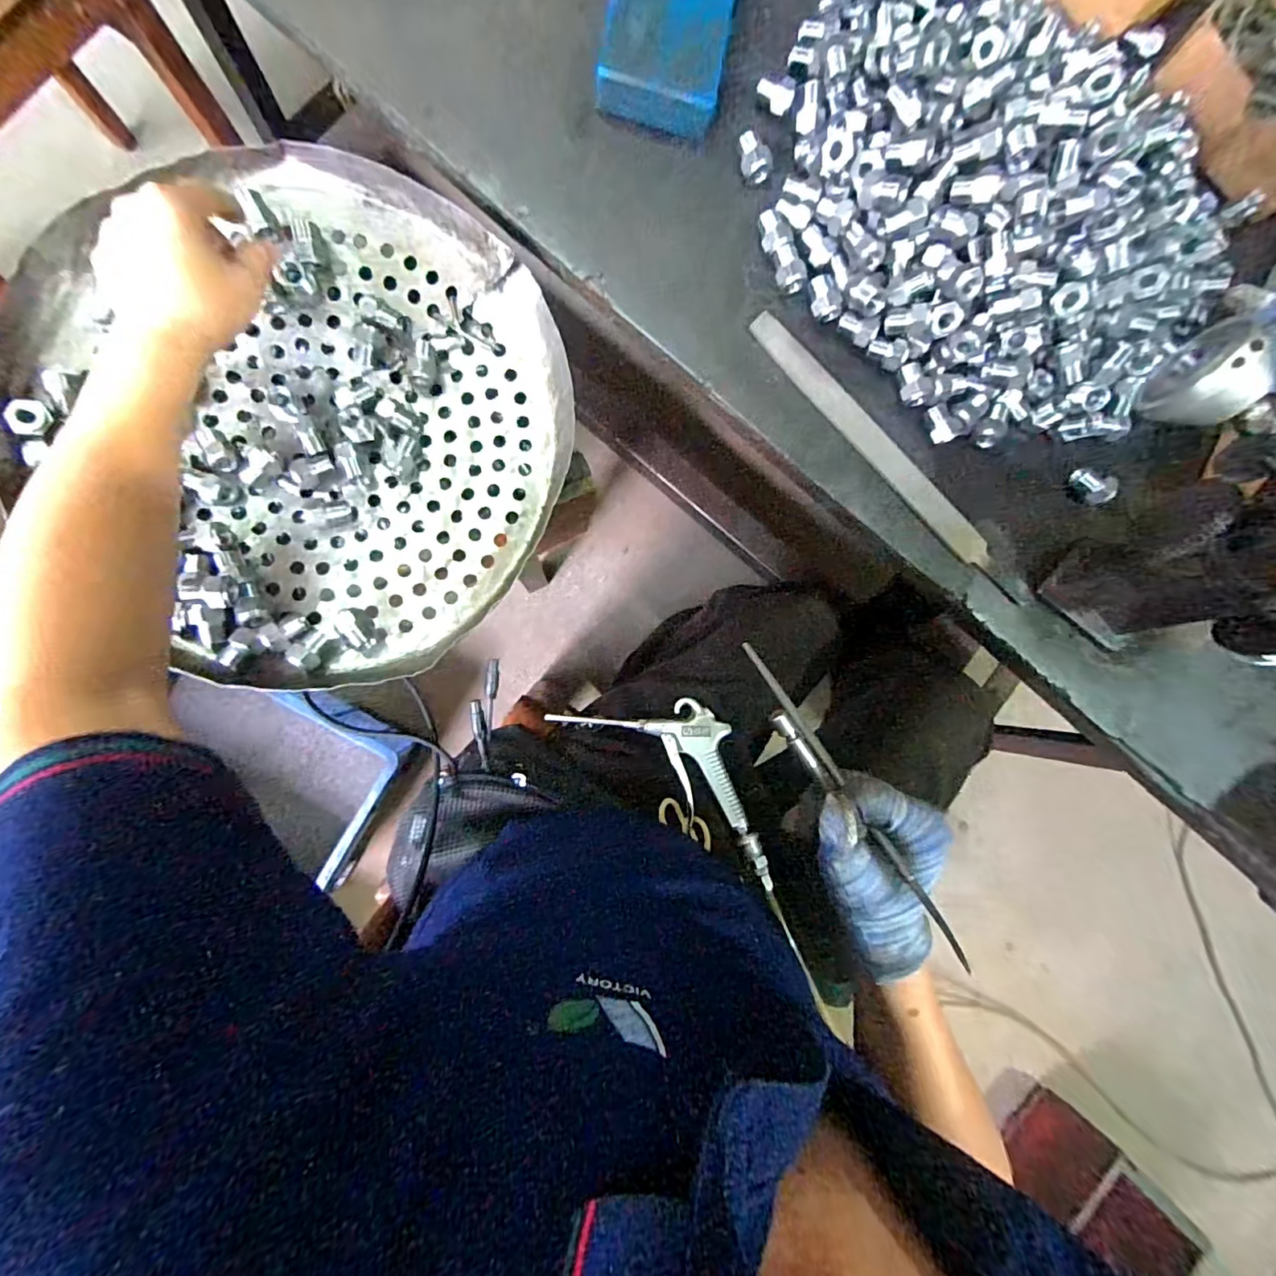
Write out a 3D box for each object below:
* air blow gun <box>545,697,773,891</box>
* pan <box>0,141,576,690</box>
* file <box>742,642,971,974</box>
[{"bbox_3d":[0.046,0.113,0.506,0.238,0.027,0.094,38,78,7],"label":"air blow gun"},{"bbox_3d":[-0.256,-0.172,0.403,0.397,0.043,0.369,45,82,-3],"label":"pan"},{"bbox_3d":[0.118,0.078,0.334,0.007,0.234,0.006,-17,133,-8],"label":"file"}]

